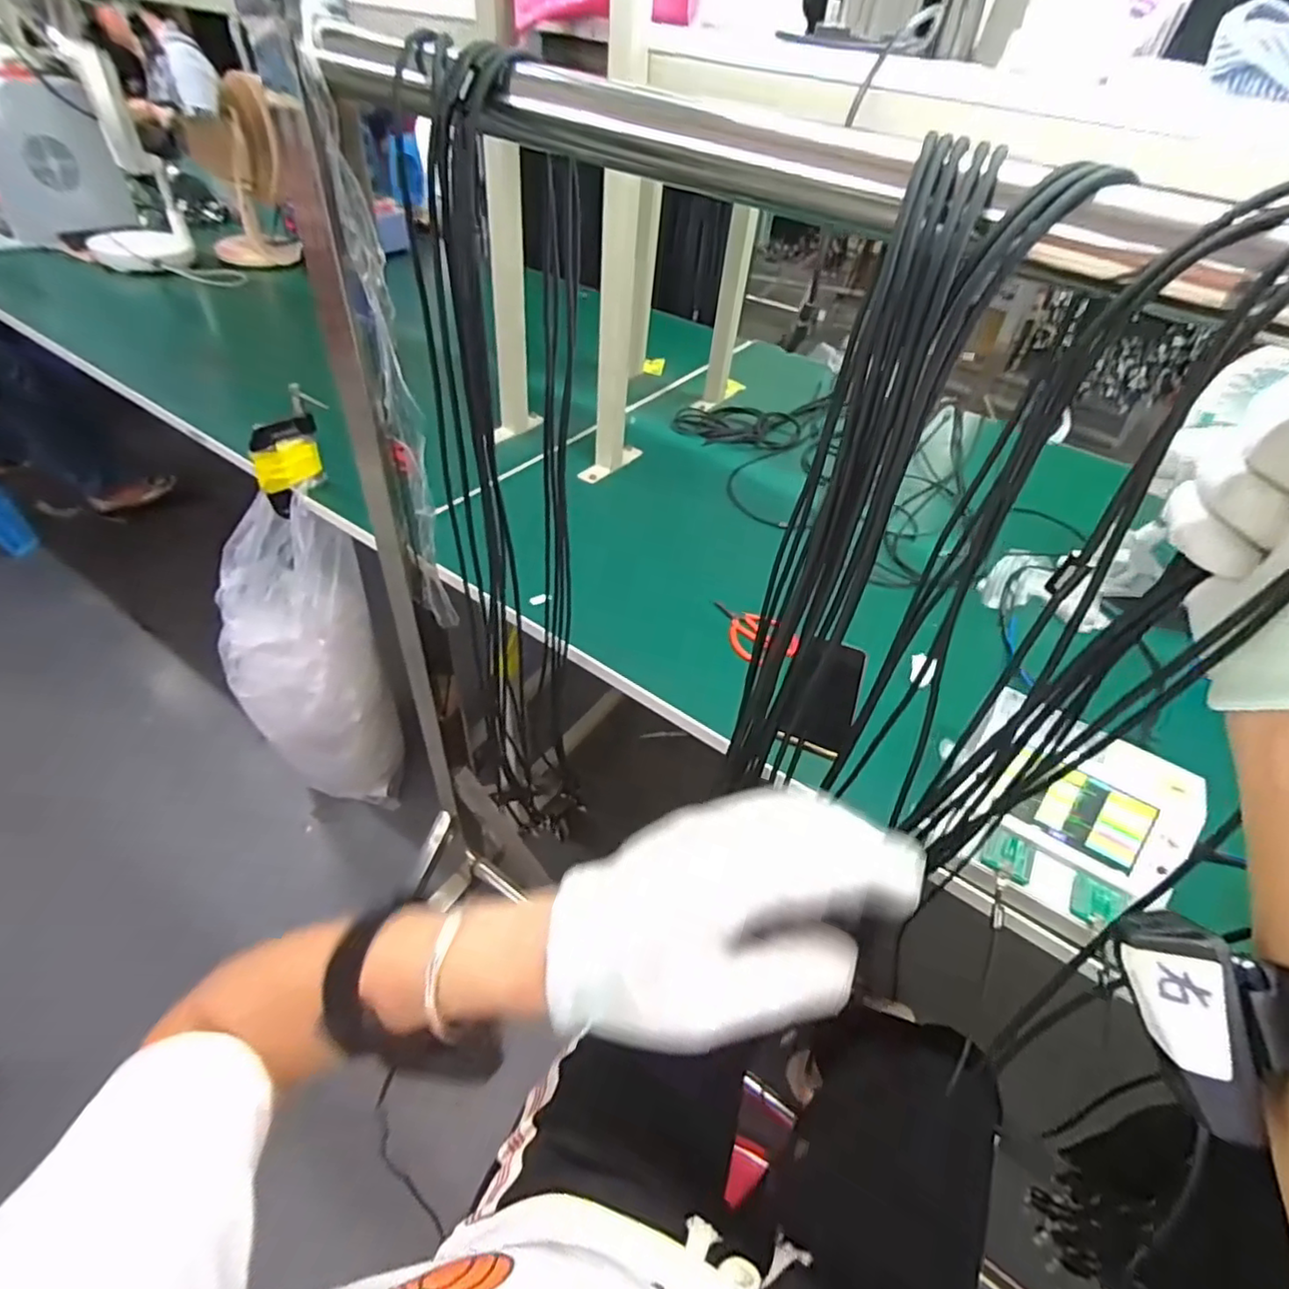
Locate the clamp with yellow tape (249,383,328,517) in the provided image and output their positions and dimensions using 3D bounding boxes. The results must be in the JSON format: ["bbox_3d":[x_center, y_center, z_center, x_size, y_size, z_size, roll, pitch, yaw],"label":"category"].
[{"bbox_3d":[-0.477,-0.258,0.832,0.030,0.154,0.096,36,52,25],"label":"clamp with yellow tape"}]

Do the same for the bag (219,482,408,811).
[{"bbox_3d":[-0.585,0.094,1.137,0.231,0.751,0.157,-5,47,-12],"label":"bag"}]

